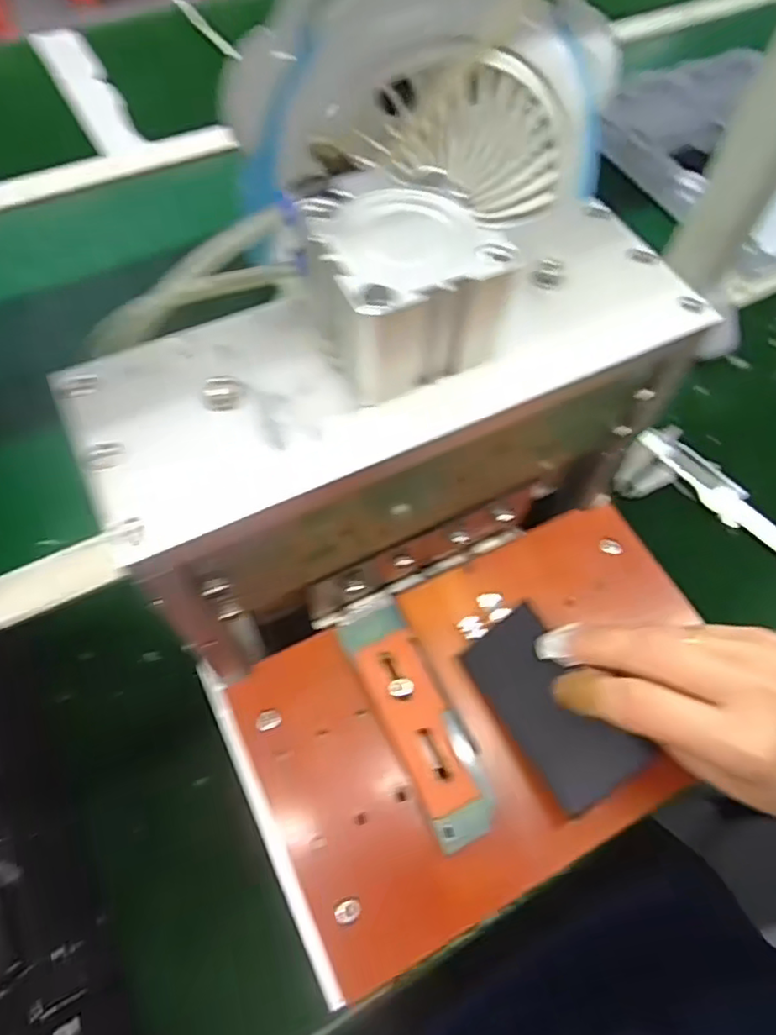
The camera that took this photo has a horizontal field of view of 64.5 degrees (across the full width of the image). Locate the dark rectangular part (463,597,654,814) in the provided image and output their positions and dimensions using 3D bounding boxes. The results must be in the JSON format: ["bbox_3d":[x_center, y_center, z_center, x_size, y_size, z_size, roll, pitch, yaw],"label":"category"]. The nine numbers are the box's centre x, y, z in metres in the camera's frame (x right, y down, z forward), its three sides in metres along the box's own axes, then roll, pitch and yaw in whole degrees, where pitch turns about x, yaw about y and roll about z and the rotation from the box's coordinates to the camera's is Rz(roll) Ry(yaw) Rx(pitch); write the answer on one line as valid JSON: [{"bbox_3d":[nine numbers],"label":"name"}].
[{"bbox_3d":[0.072,0.083,0.277,0.041,0.006,0.084,-40,56,3],"label":"dark rectangular part"}]

